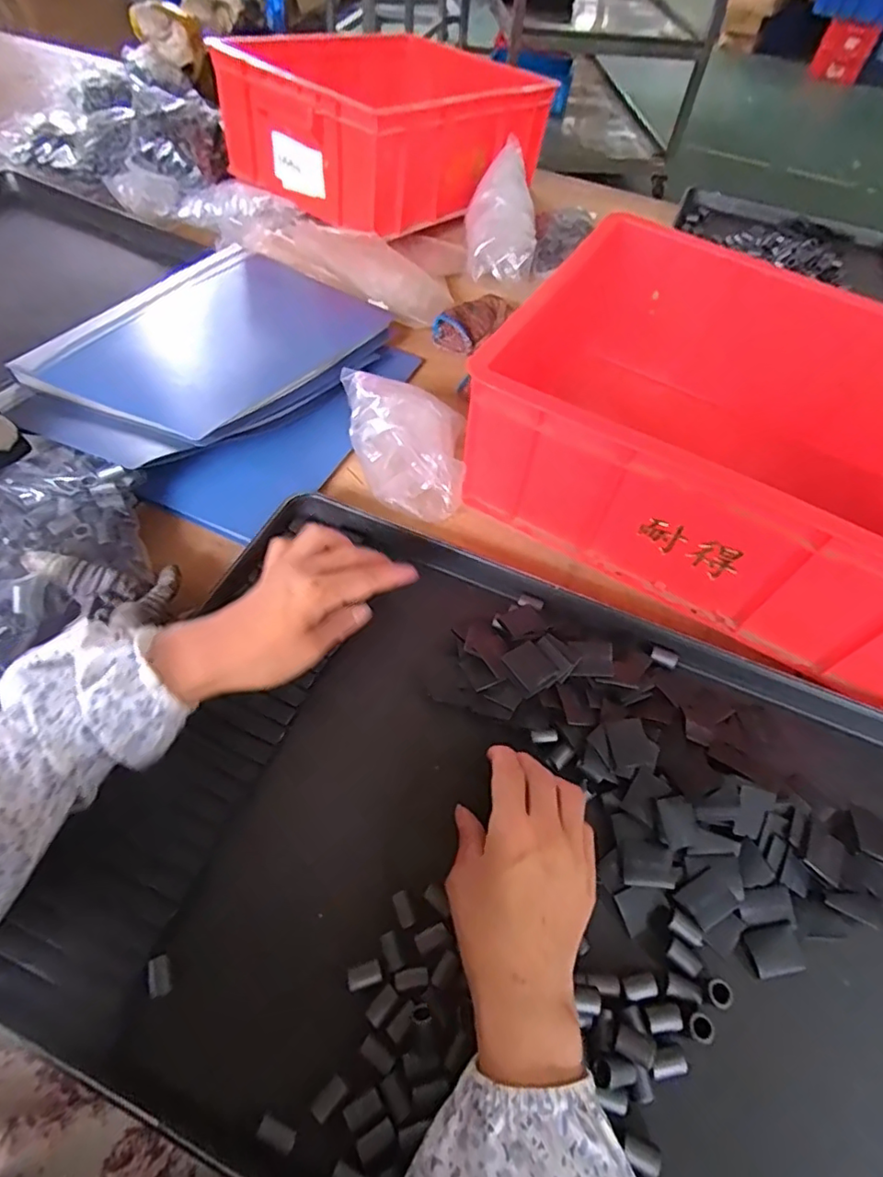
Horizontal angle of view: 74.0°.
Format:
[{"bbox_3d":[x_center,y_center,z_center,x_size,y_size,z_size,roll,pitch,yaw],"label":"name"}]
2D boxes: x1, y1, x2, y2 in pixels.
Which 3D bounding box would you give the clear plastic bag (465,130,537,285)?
[{"bbox_3d":[0.076,-0.497,0.760,0.086,0.054,0.190,3,80,-2],"label":"clear plastic bag"}]

